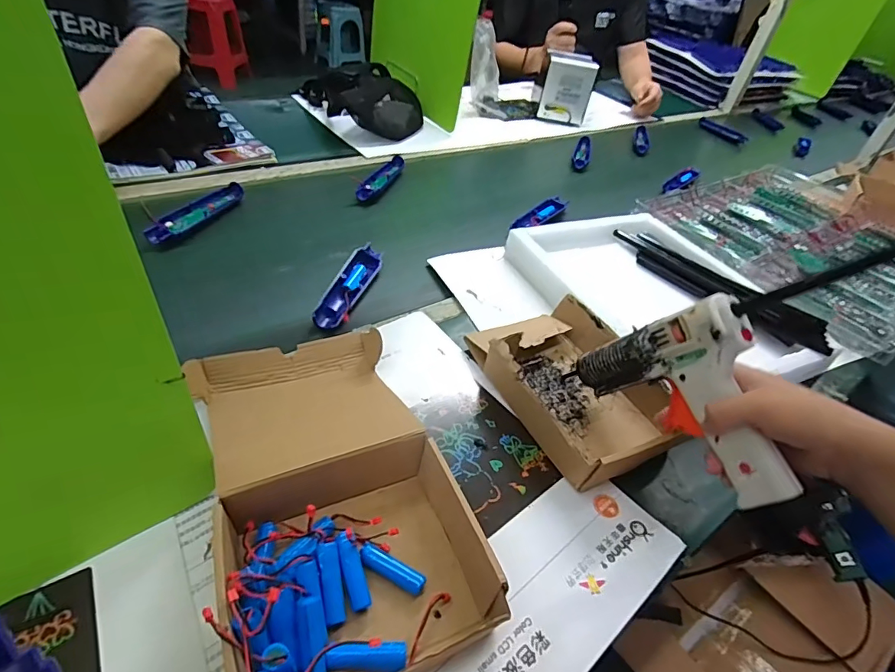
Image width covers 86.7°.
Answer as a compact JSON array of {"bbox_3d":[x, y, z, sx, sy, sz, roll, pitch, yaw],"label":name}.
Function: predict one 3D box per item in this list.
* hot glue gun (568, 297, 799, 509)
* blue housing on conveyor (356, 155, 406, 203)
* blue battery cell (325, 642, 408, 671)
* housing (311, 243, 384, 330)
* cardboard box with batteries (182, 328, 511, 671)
[{"bbox_3d":[0.202,0.041,0.394,0.034,0.142,0.194,-18,47,-26],"label":"hot glue gun"},{"bbox_3d":[-0.118,-0.283,0.856,0.034,0.022,0.178,16,42,5],"label":"blue housing on conveyor"},{"bbox_3d":[-0.051,0.206,0.304,0.050,0.013,0.014,5,43,-7],"label":"blue battery cell"},{"bbox_3d":[-0.125,-0.066,0.610,0.038,0.025,0.161,15,42,4],"label":"housing"},{"bbox_3d":[-0.095,0.107,0.382,0.169,0.053,0.299,-12,47,-24],"label":"cardboard box with batteries"}]

